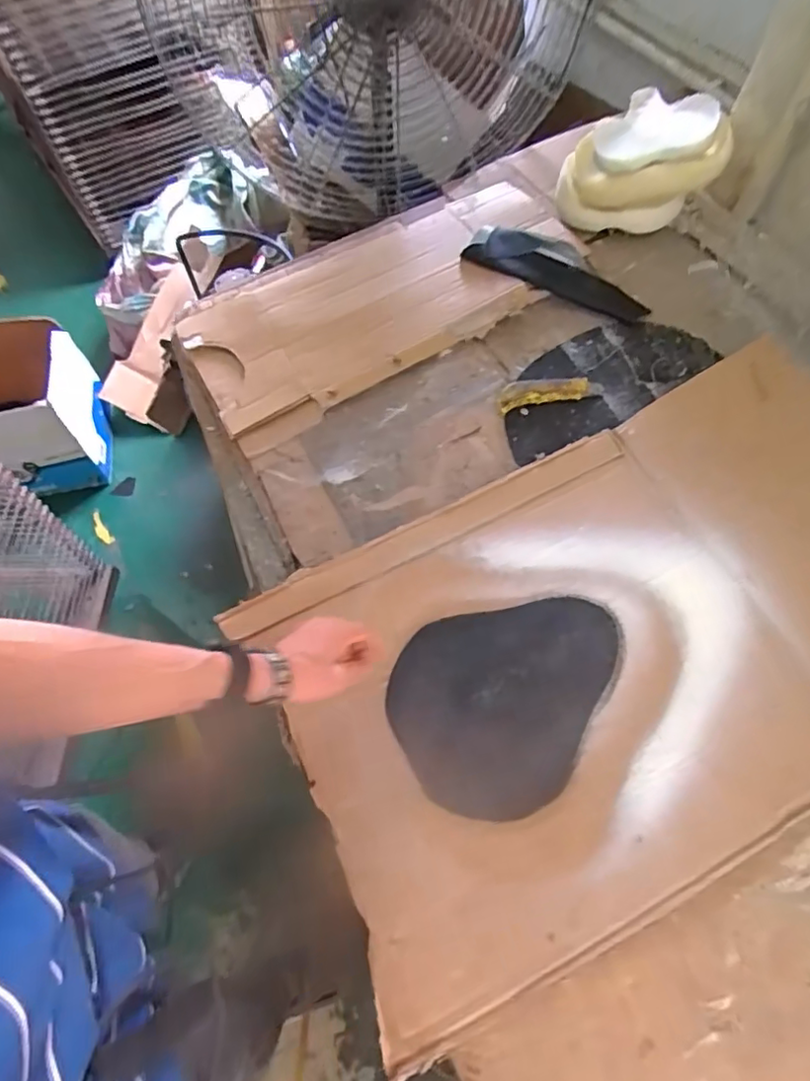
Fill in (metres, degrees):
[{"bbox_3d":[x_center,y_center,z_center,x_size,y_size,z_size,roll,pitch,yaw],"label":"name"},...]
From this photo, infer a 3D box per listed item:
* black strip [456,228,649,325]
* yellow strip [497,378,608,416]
[{"bbox_3d":[0.231,-0.407,0.881,0.286,0.051,0.077,20,66,11],"label":"black strip"},{"bbox_3d":[0.199,-0.205,0.798,0.151,0.021,0.037,-14,63,-6],"label":"yellow strip"}]

